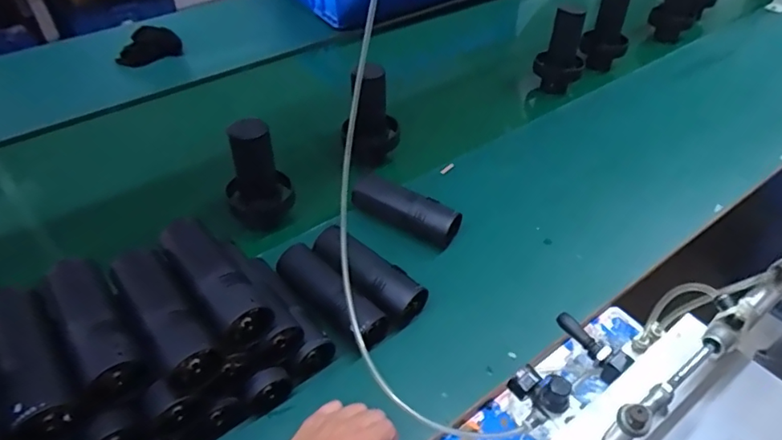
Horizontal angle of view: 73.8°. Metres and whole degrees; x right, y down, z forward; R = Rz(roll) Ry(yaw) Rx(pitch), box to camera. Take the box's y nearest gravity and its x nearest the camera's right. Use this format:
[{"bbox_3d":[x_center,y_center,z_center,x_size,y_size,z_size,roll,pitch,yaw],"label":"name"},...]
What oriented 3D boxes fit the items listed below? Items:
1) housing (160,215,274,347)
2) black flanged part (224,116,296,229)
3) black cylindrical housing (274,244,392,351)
[{"bbox_3d":[-0.189,0.059,0.546,0.057,0.045,0.160,-29,52,-27],"label":"housing"},{"bbox_3d":[-0.188,-0.067,0.728,0.091,0.169,0.088,-15,47,-15],"label":"black flanged part"},{"bbox_3d":[-0.078,0.094,0.655,0.163,0.062,0.056,35,54,29],"label":"black cylindrical housing"}]

